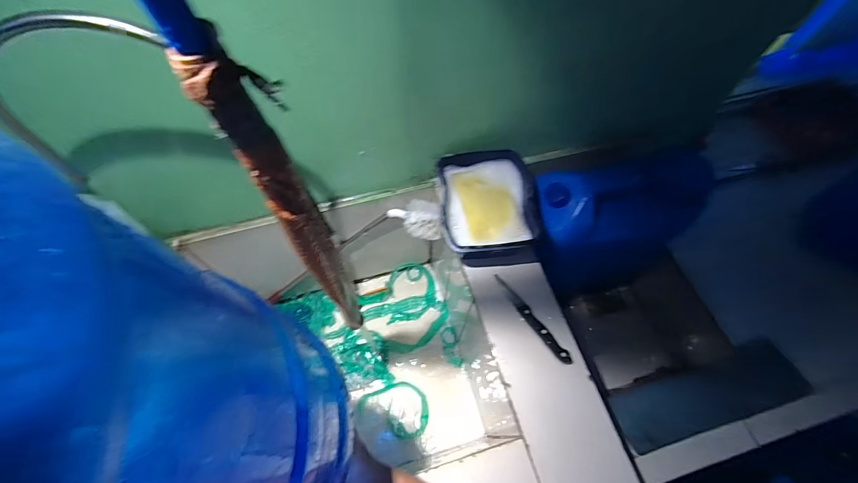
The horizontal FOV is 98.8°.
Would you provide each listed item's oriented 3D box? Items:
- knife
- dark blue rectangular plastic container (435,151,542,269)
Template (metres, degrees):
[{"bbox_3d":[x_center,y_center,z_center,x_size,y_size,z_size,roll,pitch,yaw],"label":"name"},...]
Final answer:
[{"bbox_3d":[0.169,0.126,0.605,0.019,0.010,0.174,-33,67,-17],"label":"knife"},{"bbox_3d":[0.103,-0.059,0.664,0.167,0.078,0.210,-2,62,-2],"label":"dark blue rectangular plastic container"}]

